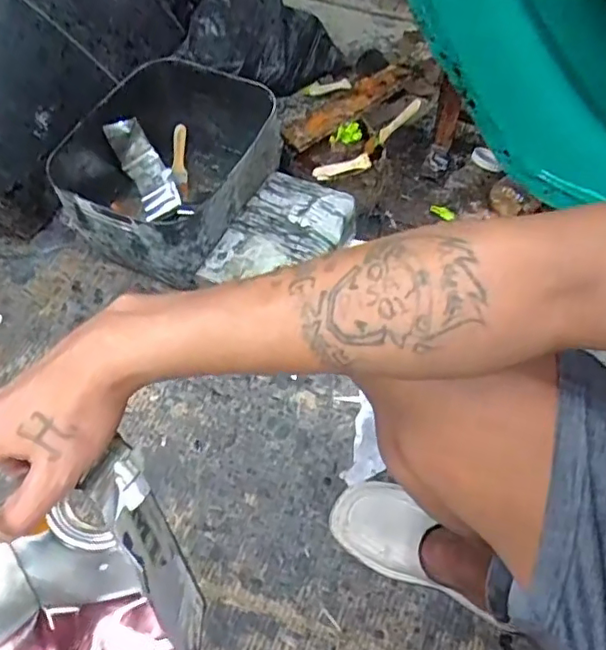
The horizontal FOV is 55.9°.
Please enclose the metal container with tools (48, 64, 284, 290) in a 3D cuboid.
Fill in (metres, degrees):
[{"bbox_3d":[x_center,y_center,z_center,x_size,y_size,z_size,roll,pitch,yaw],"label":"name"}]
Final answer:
[{"bbox_3d":[-0.220,-0.259,0.958,0.306,0.182,0.342,22,60,13],"label":"metal container with tools"}]

